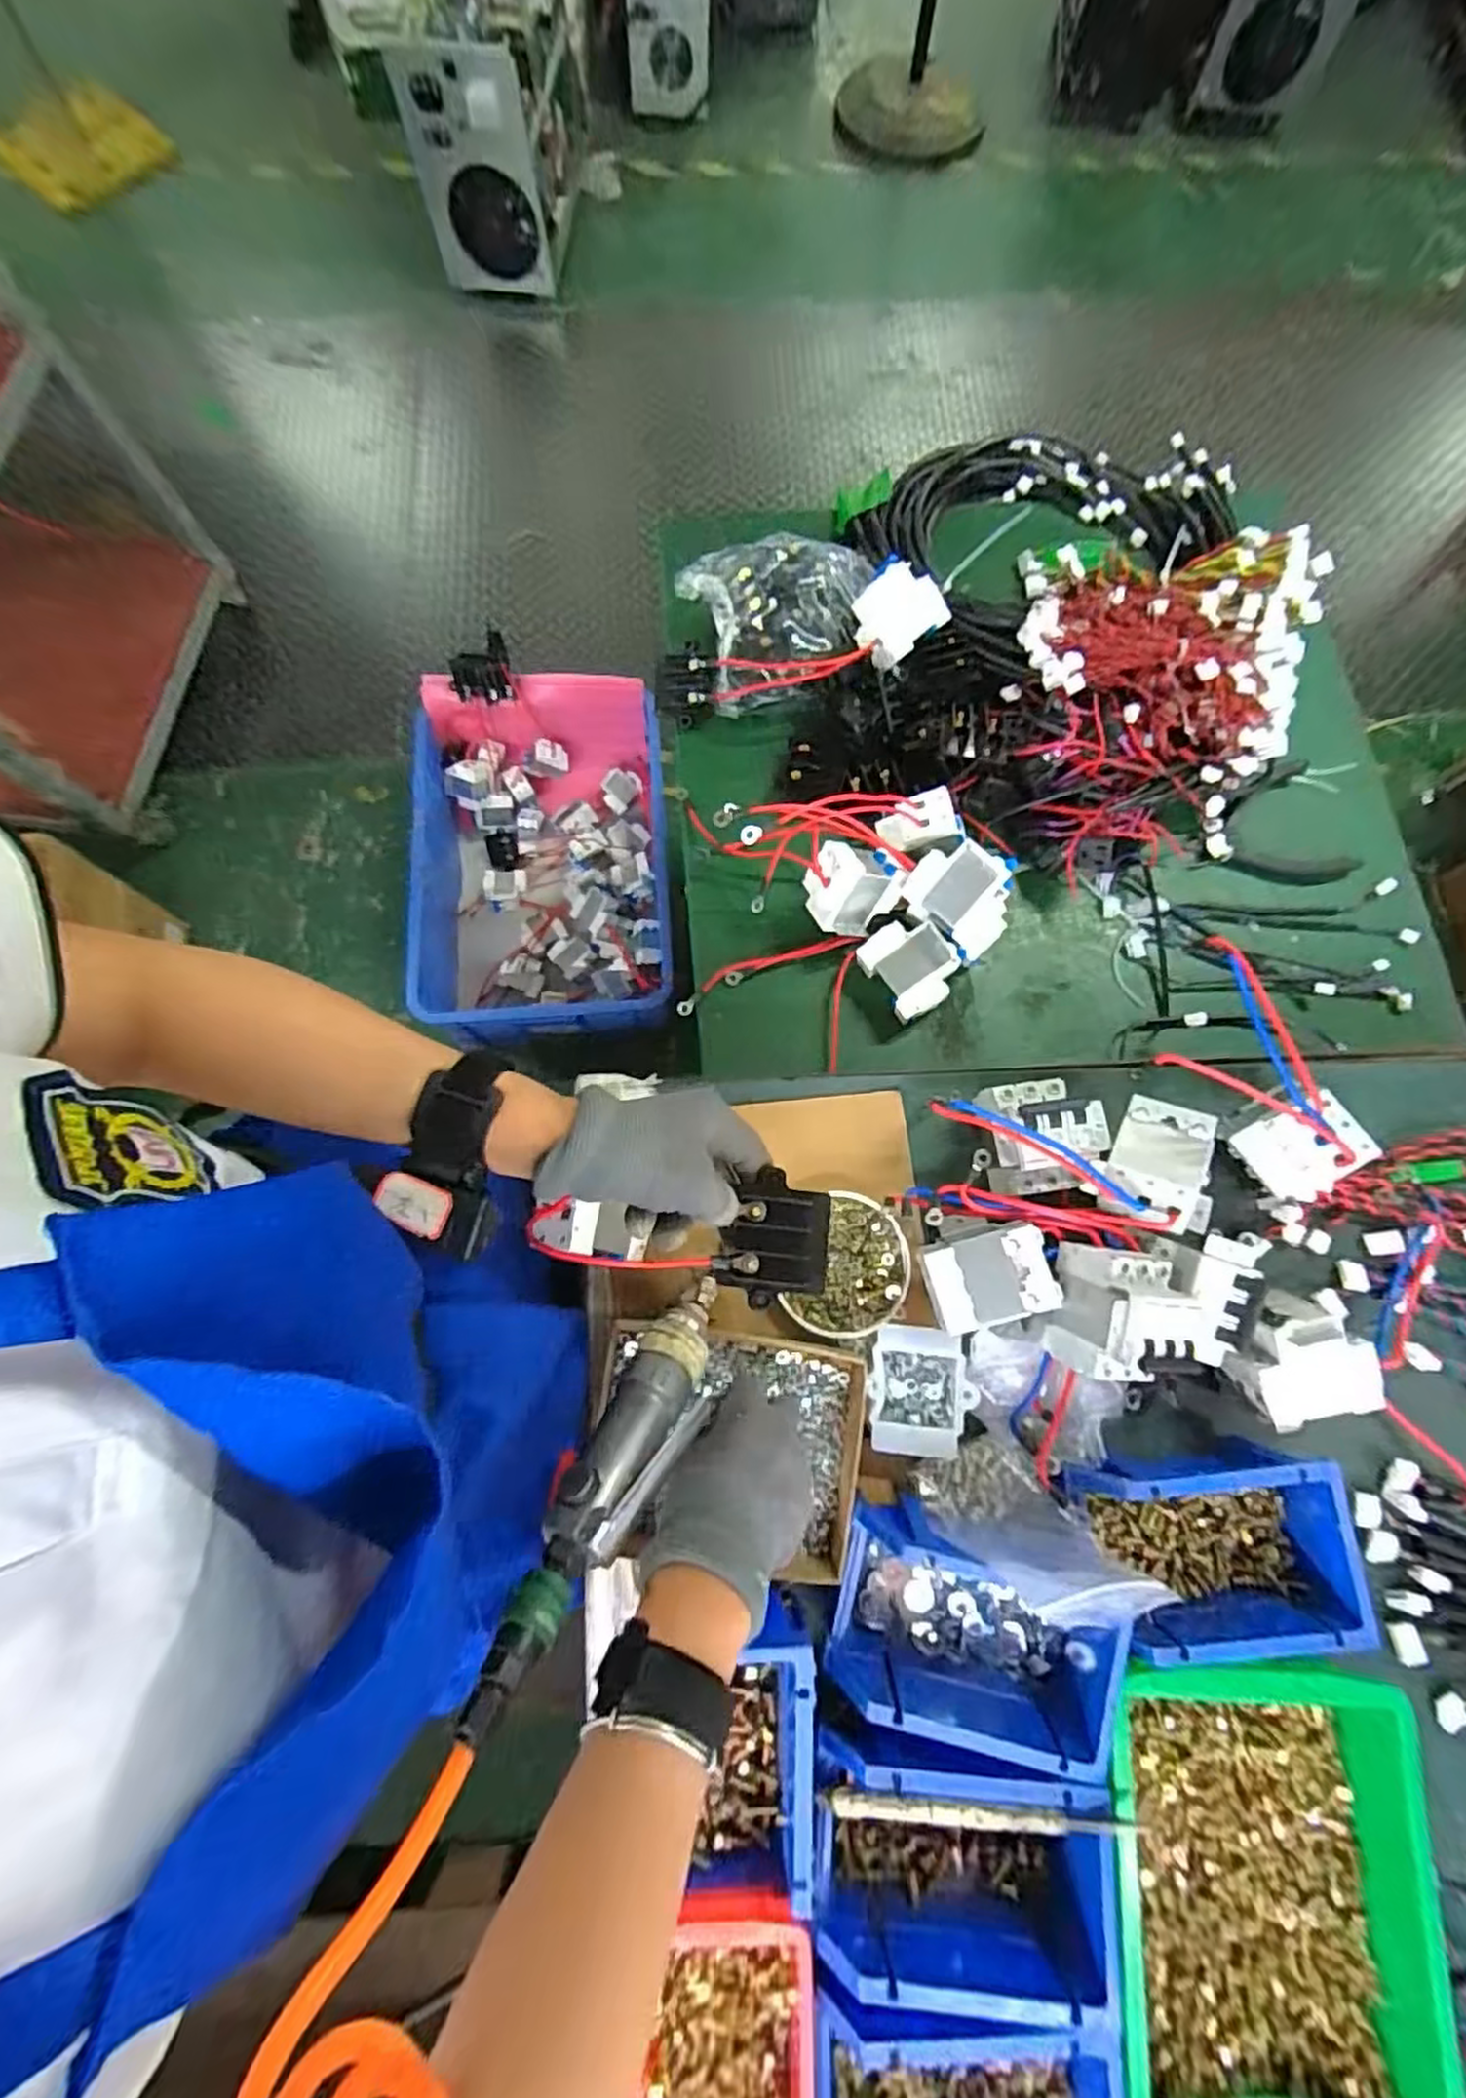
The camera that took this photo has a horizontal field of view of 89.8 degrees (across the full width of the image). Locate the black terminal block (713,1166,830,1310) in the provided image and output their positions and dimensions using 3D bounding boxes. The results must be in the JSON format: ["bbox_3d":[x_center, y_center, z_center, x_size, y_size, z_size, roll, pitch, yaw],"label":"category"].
[{"bbox_3d":[0.025,0.109,0.421,0.060,0.016,0.073,6,76,1],"label":"black terminal block"}]

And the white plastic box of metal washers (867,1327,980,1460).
[{"bbox_3d":[0.126,0.231,0.499,0.070,0.023,0.077,4,76,0],"label":"white plastic box of metal washers"}]

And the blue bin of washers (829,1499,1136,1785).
[{"bbox_3d":[0.150,0.352,0.443,0.173,0.062,0.102,14,76,3],"label":"blue bin of washers"}]

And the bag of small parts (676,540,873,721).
[{"bbox_3d":[0.053,-0.418,0.719,0.192,0.048,0.156,-10,76,-3],"label":"bag of small parts"}]

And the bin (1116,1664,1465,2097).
[{"bbox_3d":[0.309,0.495,0.434,0.194,0.072,0.251,3,76,0],"label":"bin"}]

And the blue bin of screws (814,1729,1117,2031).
[{"bbox_3d":[0.131,0.464,0.424,0.165,0.064,0.103,5,76,0],"label":"blue bin of screws"}]

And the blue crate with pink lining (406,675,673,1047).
[{"bbox_3d":[-0.354,-0.320,1.333,0.463,0.220,0.639,-5,76,-2],"label":"blue crate with pink lining"}]

